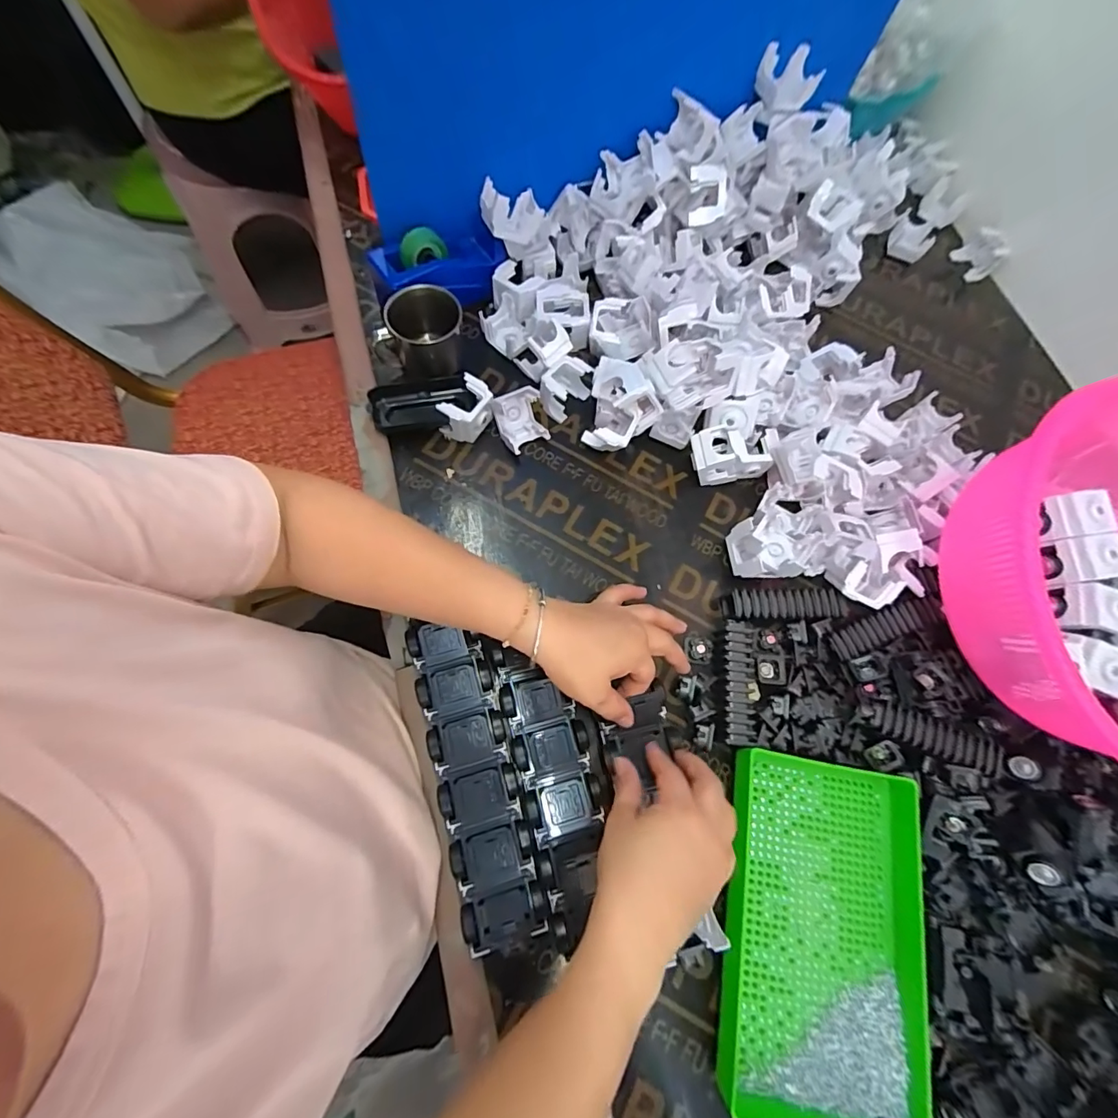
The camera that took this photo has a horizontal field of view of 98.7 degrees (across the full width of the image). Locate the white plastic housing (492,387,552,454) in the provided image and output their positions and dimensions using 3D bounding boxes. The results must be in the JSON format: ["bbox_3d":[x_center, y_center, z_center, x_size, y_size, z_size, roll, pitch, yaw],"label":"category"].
[{"bbox_3d":[-0.040,-0.146,0.511,0.048,0.049,0.052,-25,76,-15],"label":"white plastic housing"}]

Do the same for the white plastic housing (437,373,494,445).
[{"bbox_3d":[-0.097,-0.156,0.508,0.041,0.044,0.058,42,71,8],"label":"white plastic housing"}]

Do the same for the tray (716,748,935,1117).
[{"bbox_3d":[0.214,0.292,0.381,0.162,0.032,0.241,13,70,-1],"label":"tray"}]

